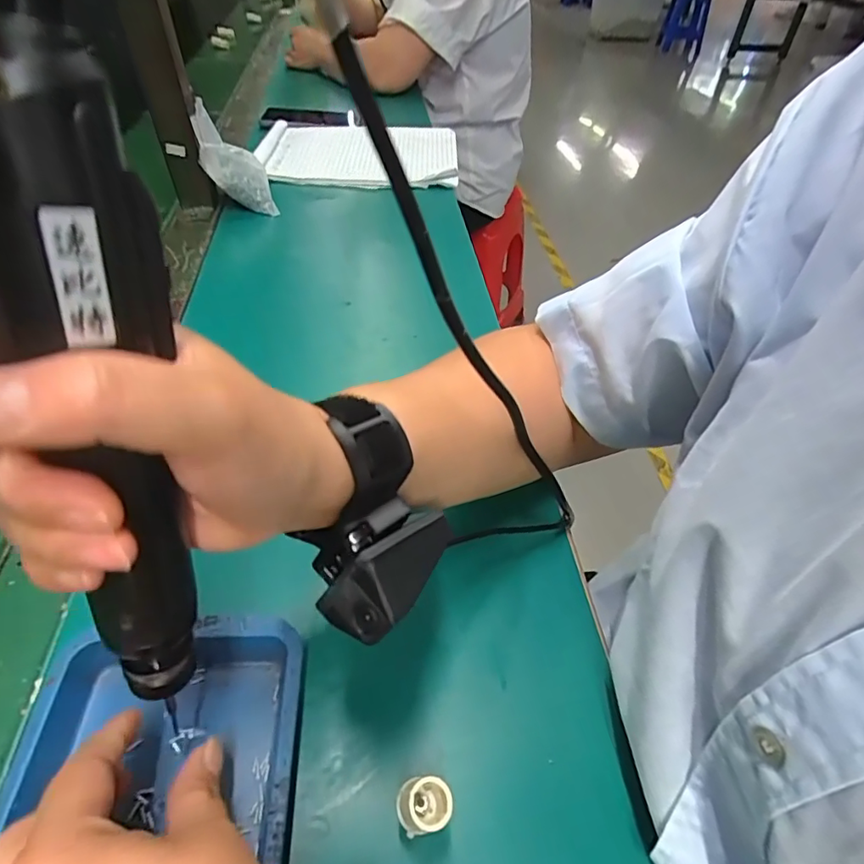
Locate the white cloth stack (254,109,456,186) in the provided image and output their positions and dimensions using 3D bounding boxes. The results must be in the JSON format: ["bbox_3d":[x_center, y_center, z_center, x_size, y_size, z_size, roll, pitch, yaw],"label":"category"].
[{"bbox_3d":[-0.113,-0.437,0.825,0.293,0.036,0.229,1,47,-1],"label":"white cloth stack"}]

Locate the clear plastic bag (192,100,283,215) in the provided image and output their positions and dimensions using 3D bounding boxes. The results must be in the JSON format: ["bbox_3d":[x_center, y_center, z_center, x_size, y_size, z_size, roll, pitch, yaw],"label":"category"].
[{"bbox_3d":[-0.248,-0.349,0.675,0.084,0.101,0.101,-9,48,-11],"label":"clear plastic bag"}]

